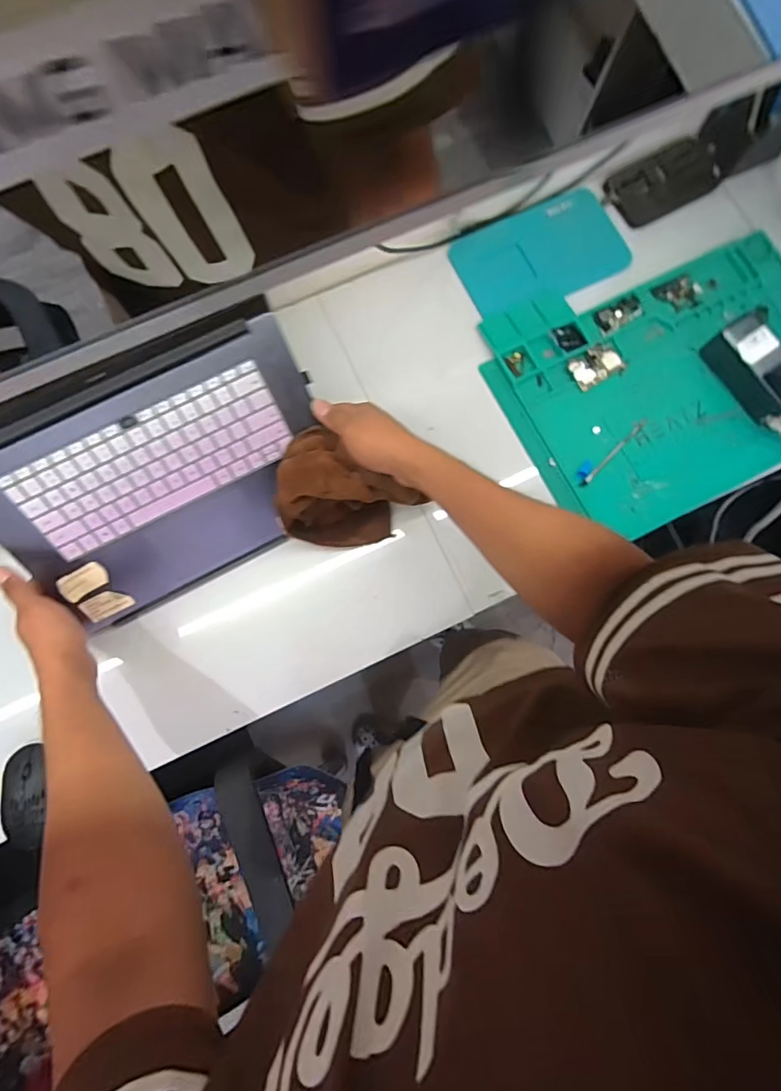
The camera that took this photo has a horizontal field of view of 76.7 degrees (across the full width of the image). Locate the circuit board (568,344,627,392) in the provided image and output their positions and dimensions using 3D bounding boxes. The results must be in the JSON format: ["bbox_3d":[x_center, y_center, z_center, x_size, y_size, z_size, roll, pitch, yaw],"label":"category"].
[{"bbox_3d":[0.272,-0.237,0.648,0.068,0.006,0.046,-27,81,-5],"label":"circuit board"}]

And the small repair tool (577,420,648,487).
[{"bbox_3d":[0.283,-0.123,0.635,0.120,0.006,0.021,-44,83,-7],"label":"small repair tool"}]

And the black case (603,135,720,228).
[{"bbox_3d":[0.377,-0.501,0.681,0.148,0.027,0.078,-27,81,-5],"label":"black case"}]

